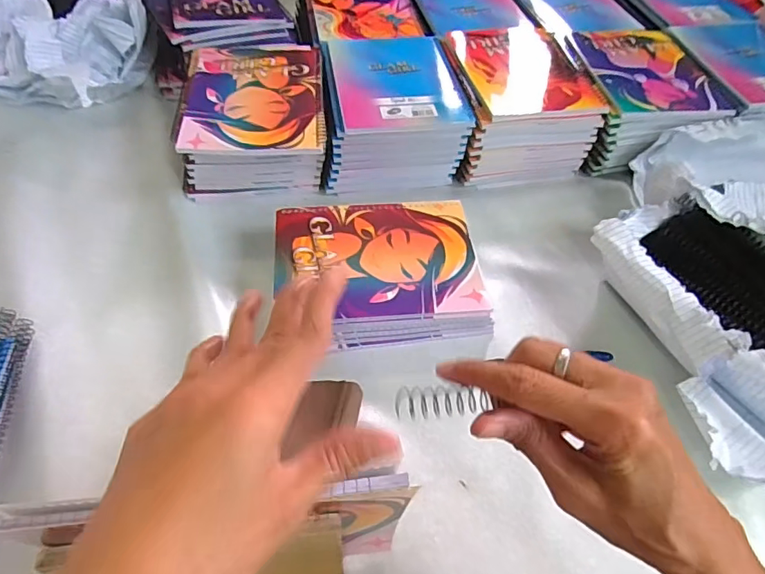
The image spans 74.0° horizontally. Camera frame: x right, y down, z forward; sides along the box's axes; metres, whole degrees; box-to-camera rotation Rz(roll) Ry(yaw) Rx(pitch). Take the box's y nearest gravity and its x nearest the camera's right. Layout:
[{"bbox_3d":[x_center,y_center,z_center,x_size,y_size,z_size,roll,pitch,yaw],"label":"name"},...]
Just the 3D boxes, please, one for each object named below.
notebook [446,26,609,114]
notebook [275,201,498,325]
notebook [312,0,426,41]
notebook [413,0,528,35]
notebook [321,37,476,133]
[{"bbox_3d":[0.180,-0.290,0.655,0.158,0.013,0.230,-7,52,-10],"label":"notebook"},{"bbox_3d":[-0.005,-0.029,0.500,0.196,0.007,0.147,-3,51,-7],"label":"notebook"},{"bbox_3d":[-0.028,-0.420,0.757,0.149,0.007,0.214,-6,52,-9],"label":"notebook"},{"bbox_3d":[0.125,-0.437,0.773,0.150,0.007,0.190,-7,52,-10],"label":"notebook"},{"bbox_3d":[0.011,-0.259,0.620,0.155,0.006,0.205,-5,52,-8],"label":"notebook"}]

